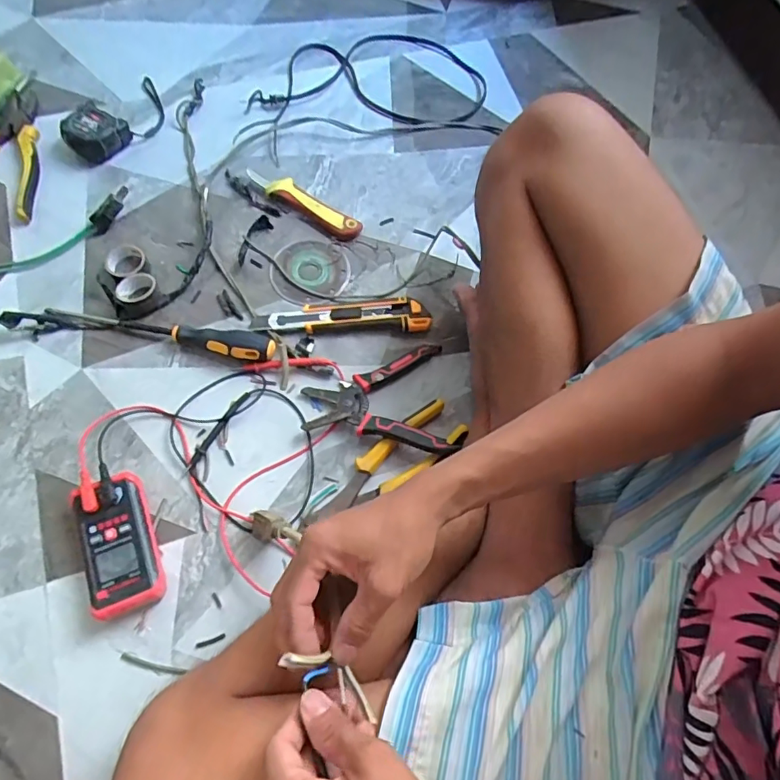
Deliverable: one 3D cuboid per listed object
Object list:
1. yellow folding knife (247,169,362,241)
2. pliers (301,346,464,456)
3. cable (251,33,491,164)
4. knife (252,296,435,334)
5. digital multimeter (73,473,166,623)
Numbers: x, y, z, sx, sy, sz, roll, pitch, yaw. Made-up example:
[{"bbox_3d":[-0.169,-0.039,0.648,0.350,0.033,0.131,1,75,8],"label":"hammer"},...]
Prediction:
[{"bbox_3d":[-0.107,-0.233,0.643,0.159,0.018,0.034,33,69,10],"label":"yellow folding knife"},{"bbox_3d":[-0.013,0.013,0.539,0.149,0.034,0.127,-6,68,-6],"label":"pliers"},{"bbox_3d":[-0.035,-0.421,0.720,0.322,0.013,0.184,-19,70,-11],"label":"cable"},{"bbox_3d":[-0.054,-0.086,0.587,0.192,0.017,0.040,-1,67,-4],"label":"knife"},{"bbox_3d":[-0.245,0.139,0.474,0.059,0.032,0.122,-21,70,-11],"label":"digital multimeter"}]

